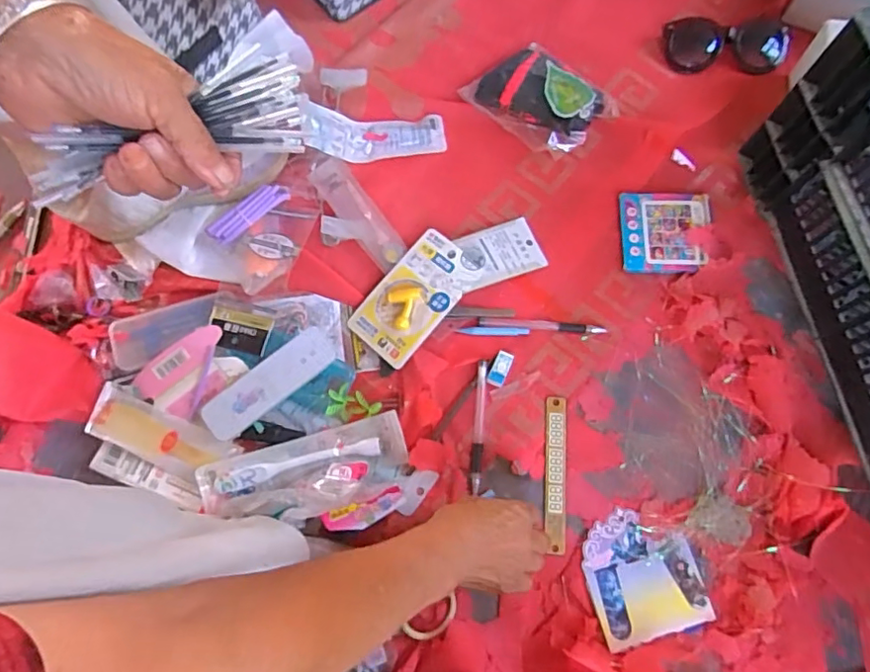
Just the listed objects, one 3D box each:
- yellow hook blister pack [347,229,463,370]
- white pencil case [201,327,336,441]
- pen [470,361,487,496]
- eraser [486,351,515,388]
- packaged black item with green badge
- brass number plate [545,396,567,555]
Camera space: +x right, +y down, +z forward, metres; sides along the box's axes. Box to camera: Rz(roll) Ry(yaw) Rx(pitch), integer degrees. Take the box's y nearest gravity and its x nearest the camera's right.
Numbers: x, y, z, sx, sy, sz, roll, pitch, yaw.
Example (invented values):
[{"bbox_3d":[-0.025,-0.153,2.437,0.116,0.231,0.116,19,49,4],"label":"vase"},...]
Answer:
[{"bbox_3d":[-0.021,-0.040,0.580,0.077,0.024,0.136,40,78,12],"label":"yellow hook blister pack"},{"bbox_3d":[-0.162,0.045,0.540,0.139,0.019,0.043,-38,76,-9],"label":"white pencil case"},{"bbox_3d":[0.043,0.089,0.548,0.011,0.008,0.127,5,74,3],"label":"pen"},{"bbox_3d":[0.066,0.033,0.561,0.019,0.014,0.035,25,76,8],"label":"eraser"},{"bbox_3d":[0.120,-0.273,0.641,0.109,0.030,0.141,-44,77,-11],"label":"packaged black item with green badge"},{"bbox_3d":[0.118,0.133,0.541,0.021,0.004,0.145,1,74,11],"label":"brass number plate"}]

